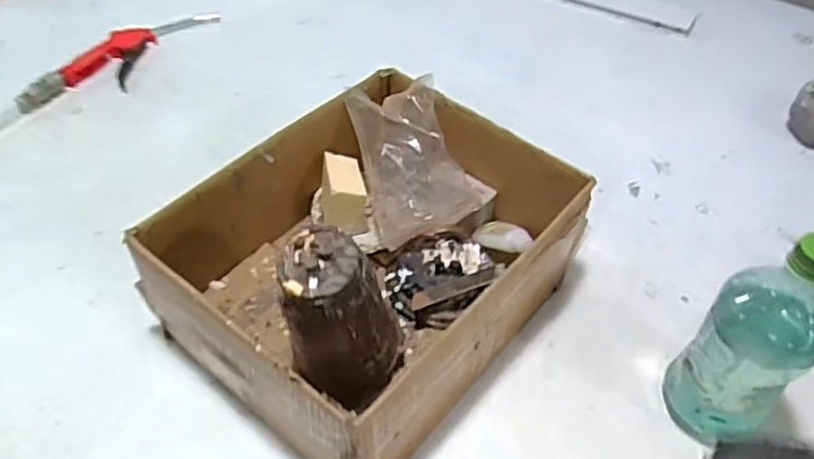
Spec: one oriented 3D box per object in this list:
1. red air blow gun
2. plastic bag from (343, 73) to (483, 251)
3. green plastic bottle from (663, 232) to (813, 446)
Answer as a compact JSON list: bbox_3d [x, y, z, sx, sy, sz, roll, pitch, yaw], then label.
[{"bbox_3d":[-0.372,-0.227,0.874,0.091,0.023,0.270,23,51,17],"label":"red air blow gun"},{"bbox_3d":[0.006,-0.071,0.641,0.105,0.153,0.056,-17,5,0],"label":"plastic bag"},{"bbox_3d":[0.259,0.090,0.501,0.078,0.206,0.071,36,55,26],"label":"green plastic bottle"}]

